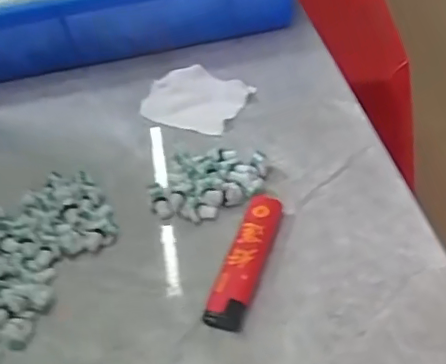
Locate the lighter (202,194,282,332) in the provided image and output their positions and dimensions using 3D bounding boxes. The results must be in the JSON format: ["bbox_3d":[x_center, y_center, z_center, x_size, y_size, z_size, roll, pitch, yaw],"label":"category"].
[{"bbox_3d":[0.011,0.038,0.290,0.020,0.011,0.078,7,48,19],"label":"lighter"}]

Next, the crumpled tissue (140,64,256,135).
[{"bbox_3d":[-0.019,-0.058,0.392,0.066,0.006,0.056,21,53,29],"label":"crumpled tissue"}]

